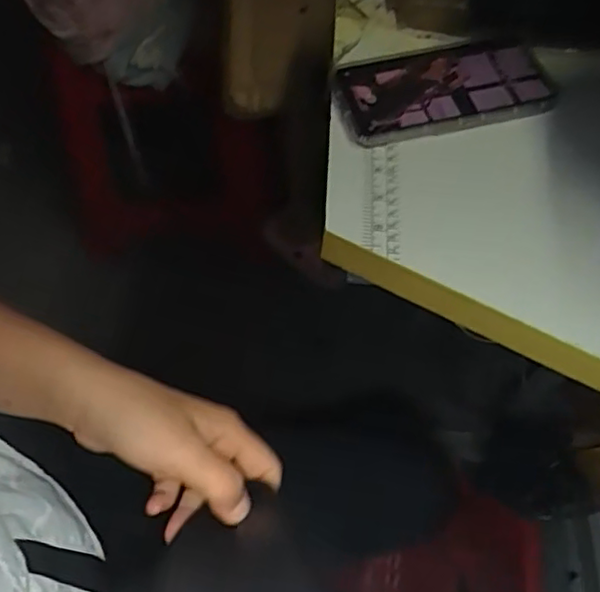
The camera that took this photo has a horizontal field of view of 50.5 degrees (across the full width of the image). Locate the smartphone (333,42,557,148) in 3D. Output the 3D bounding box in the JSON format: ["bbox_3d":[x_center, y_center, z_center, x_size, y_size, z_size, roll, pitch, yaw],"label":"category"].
[{"bbox_3d":[0.114,-0.169,0.508,0.167,0.010,0.084,-12,62,-9],"label":"smartphone"}]

